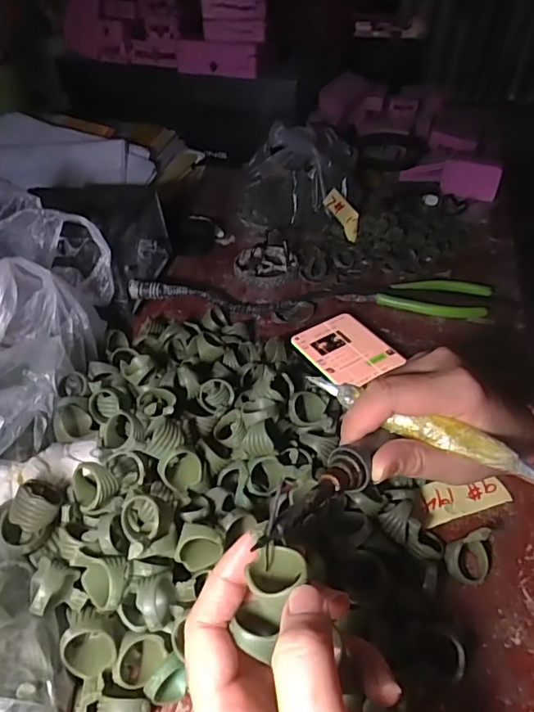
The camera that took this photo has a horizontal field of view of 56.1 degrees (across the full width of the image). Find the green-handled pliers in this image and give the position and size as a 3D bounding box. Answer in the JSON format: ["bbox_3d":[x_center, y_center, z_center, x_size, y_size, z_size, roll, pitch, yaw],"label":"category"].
[{"bbox_3d":[0.131,-0.063,0.507,0.192,0.012,0.052,3,43,2],"label":"green-handled pliers"}]

